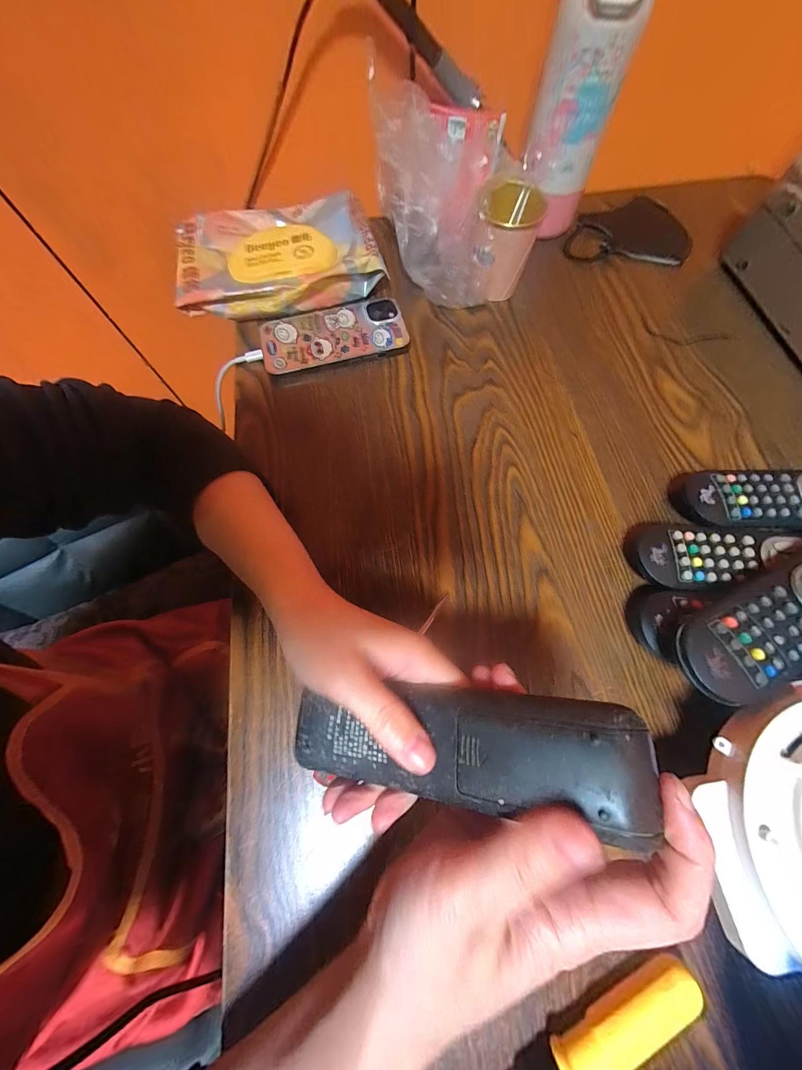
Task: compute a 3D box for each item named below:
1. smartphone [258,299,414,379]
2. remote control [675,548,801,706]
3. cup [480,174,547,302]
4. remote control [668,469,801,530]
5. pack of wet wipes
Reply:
[{"bbox_3d":[-0.071,-0.209,0.360,0.147,0.015,0.079,-11,71,-2],"label":"smartphone"},{"bbox_3d":[0.257,0.044,0.220,0.191,0.029,0.051,-25,72,-7],"label":"remote control"},{"bbox_3d":[0.107,-0.297,0.350,0.059,0.085,0.069,7,71,4],"label":"cup"},{"bbox_3d":[0.322,-0.027,0.274,0.201,0.028,0.051,-1,71,1],"label":"remote control"},{"bbox_3d":[-0.133,-0.305,0.373,0.212,0.038,0.134,-10,71,-2],"label":"pack of wet wipes"}]

